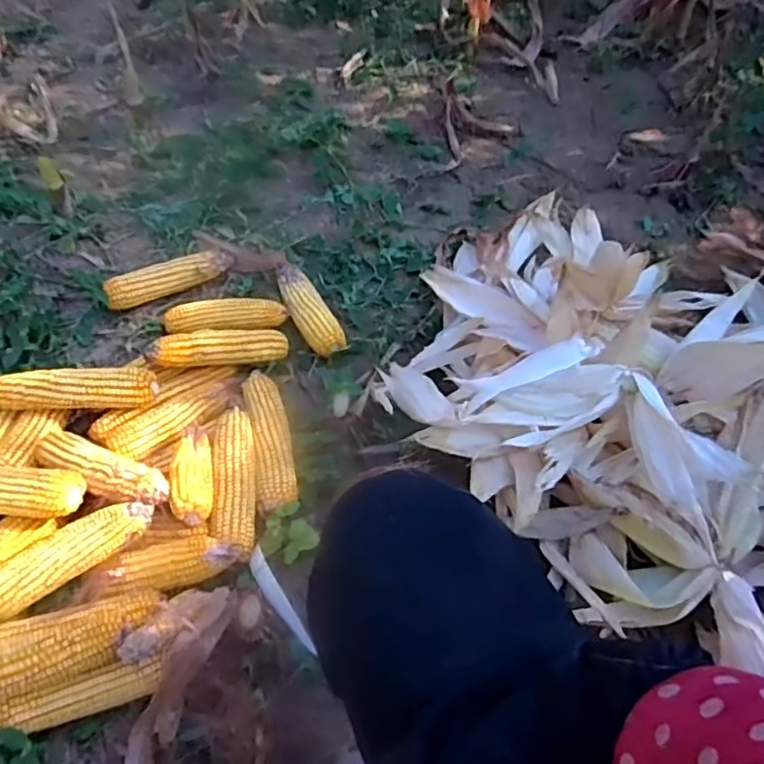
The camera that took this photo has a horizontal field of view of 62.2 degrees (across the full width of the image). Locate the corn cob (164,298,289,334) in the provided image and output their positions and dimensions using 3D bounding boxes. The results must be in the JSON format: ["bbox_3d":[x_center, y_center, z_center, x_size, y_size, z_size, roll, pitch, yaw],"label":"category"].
[{"bbox_3d":[-0.240,-0.100,0.976,0.183,0.040,0.047,2,53,-3],"label":"corn cob"}]

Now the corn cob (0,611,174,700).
[{"bbox_3d":[-0.327,0.274,0.628,0.225,0.064,0.056,-11,55,-12],"label":"corn cob"}]

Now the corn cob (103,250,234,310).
[{"bbox_3d":[-0.344,-0.170,1.036,0.211,0.050,0.047,-30,61,-23],"label":"corn cob"}]

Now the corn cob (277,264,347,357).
[{"bbox_3d":[-0.119,-0.112,1.000,0.057,0.044,0.197,-22,58,-19],"label":"corn cob"}]

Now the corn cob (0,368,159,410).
[{"bbox_3d":[-0.401,0.010,0.818,0.209,0.042,0.044,-2,54,-6],"label":"corn cob"}]

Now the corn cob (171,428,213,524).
[{"bbox_3d":[-0.228,0.107,0.762,0.049,0.038,0.129,-4,54,-7],"label":"corn cob"}]

